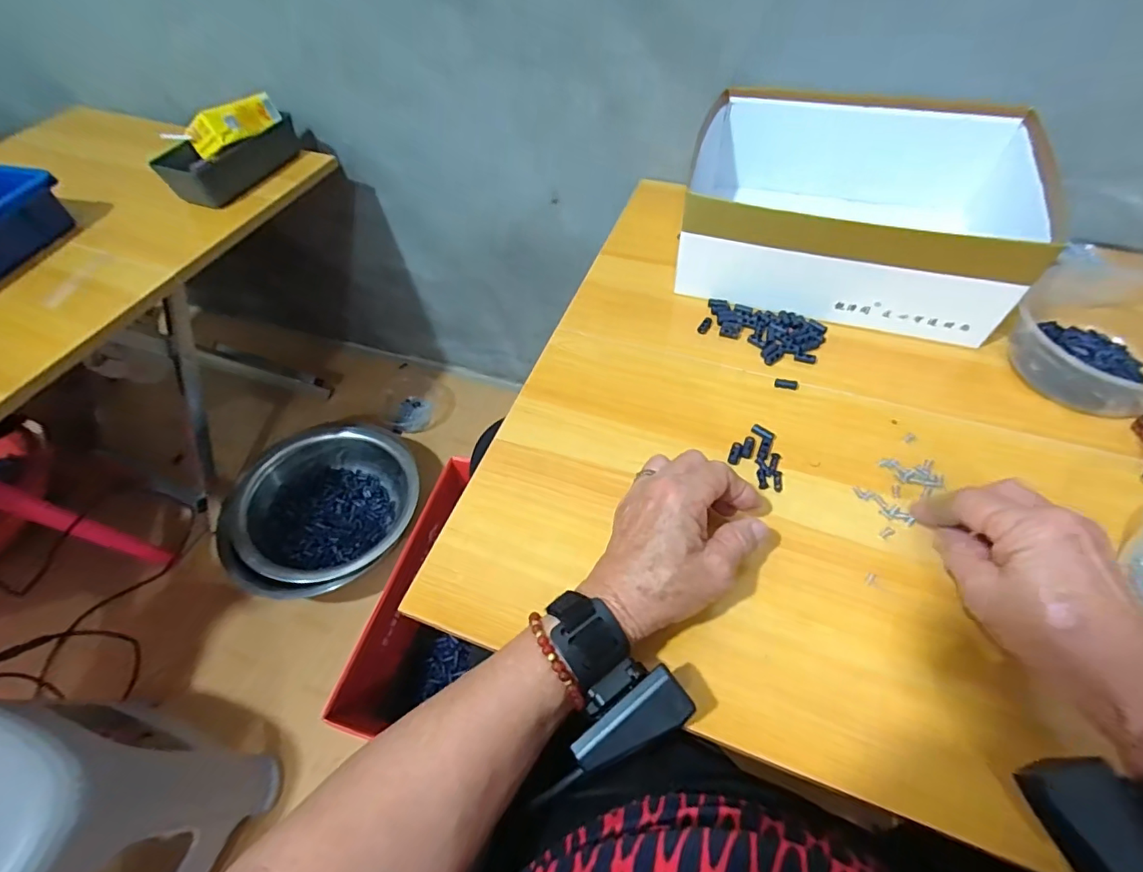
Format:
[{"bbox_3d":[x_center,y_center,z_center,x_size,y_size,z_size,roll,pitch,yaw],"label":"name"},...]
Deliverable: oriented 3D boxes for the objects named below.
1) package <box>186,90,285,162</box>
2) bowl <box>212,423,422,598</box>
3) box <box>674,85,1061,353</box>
[{"bbox_3d":[-0.457,-0.429,0.704,0.036,0.042,0.122,36,64,25],"label":"package"},{"bbox_3d":[-0.416,0.129,0.906,0.298,0.121,0.314,-2,55,3],"label":"bowl"},{"bbox_3d":[0.285,-0.238,0.527,0.325,0.101,0.249,15,58,14],"label":"box"}]

